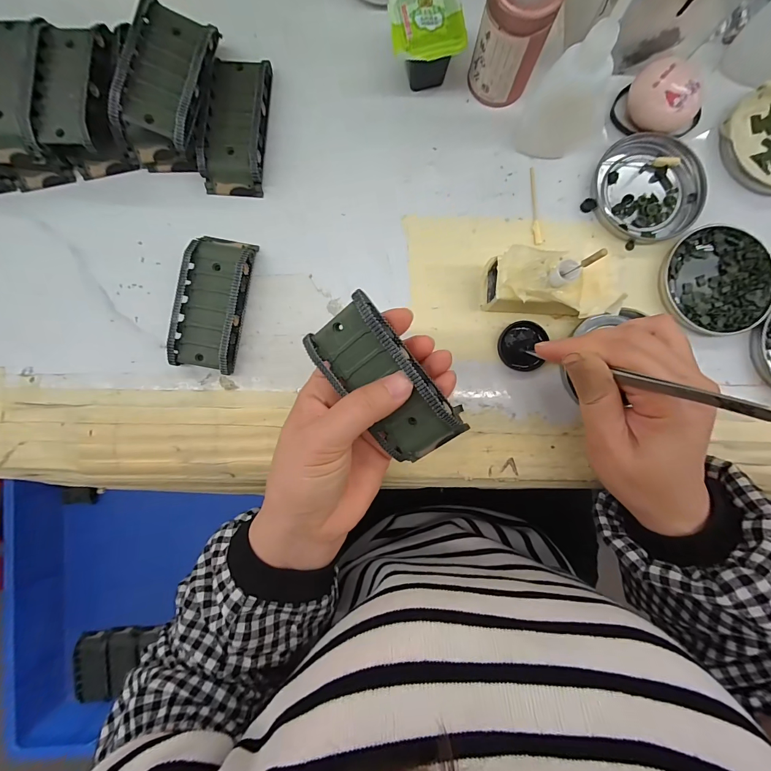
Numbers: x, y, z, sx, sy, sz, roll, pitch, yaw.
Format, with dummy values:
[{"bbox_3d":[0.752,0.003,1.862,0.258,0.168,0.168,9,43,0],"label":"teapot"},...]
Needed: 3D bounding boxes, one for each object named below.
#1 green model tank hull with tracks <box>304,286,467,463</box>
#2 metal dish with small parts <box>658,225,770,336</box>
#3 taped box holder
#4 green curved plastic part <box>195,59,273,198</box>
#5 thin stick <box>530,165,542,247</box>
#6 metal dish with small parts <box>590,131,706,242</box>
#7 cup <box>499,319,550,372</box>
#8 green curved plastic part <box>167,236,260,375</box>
[{"bbox_3d":[0.001,0.001,0.190,0.043,0.021,0.095,-39,97,-1],"label":"green model tank hull with tracks"},{"bbox_3d":[0.242,-0.076,0.255,0.074,0.009,0.078,0,88,1],"label":"metal dish with small parts"},{"bbox_3d":[0.116,-0.068,0.242,0.093,0.039,0.046,6,88,-3],"label":"taped box holder"},{"bbox_3d":[-0.111,-0.192,0.258,0.044,0.020,0.095,3,88,1],"label":"green curved plastic part"},{"bbox_3d":[0.112,-0.135,0.262,0.006,0.004,0.059,-4,88,0],"label":"thin stick"},{"bbox_3d":[0.194,-0.147,0.259,0.077,0.009,0.074,0,88,1],"label":"metal dish with small parts"},{"bbox_3d":[0.100,-0.029,0.257,0.031,0.007,0.036,14,88,1],"label":"cup"},{"bbox_3d":[-0.126,-0.060,0.254,0.043,0.019,0.095,11,88,1],"label":"green curved plastic part"}]

